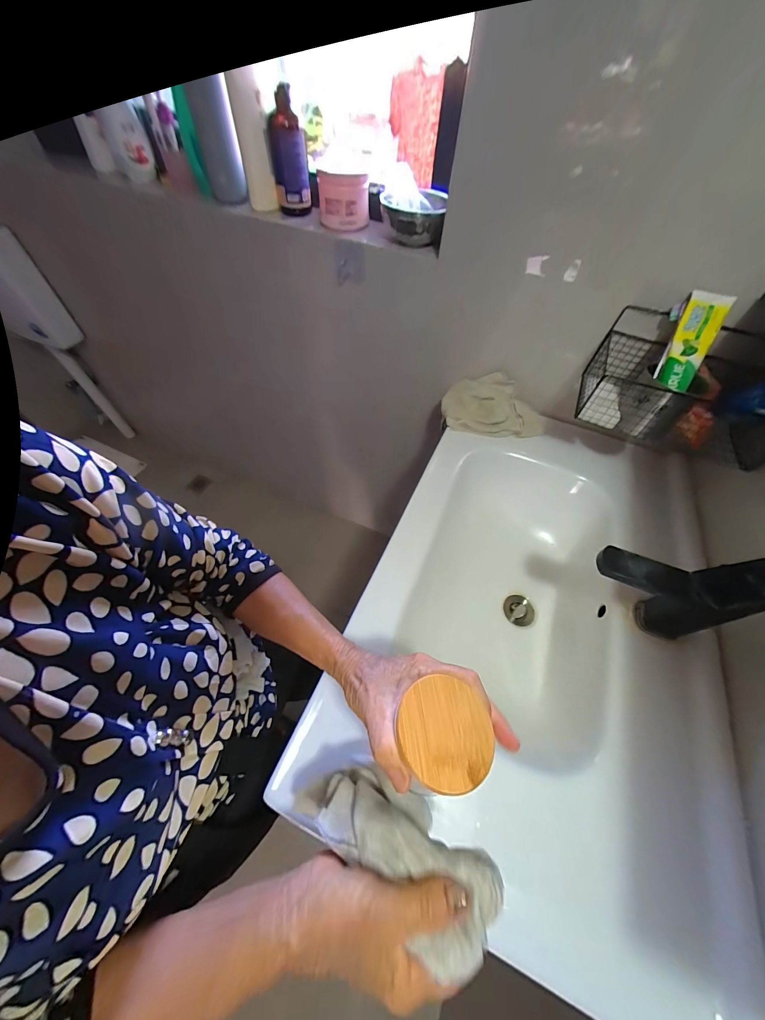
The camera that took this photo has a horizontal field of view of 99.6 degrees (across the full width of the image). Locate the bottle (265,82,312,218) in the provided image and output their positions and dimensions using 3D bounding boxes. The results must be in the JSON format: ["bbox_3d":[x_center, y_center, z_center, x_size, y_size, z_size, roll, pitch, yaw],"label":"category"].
[{"bbox_3d":[-0.185,-0.697,0.639,0.072,0.167,0.074,-6,56,-10],"label":"bottle"}]

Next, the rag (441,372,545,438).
[{"bbox_3d":[0.244,-0.222,0.706,0.217,0.081,0.137,10,55,2],"label":"rag"}]

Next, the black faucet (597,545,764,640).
[{"bbox_3d":[0.351,0.102,0.413,0.149,0.162,0.078,25,56,12],"label":"black faucet"}]

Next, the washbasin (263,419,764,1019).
[{"bbox_3d":[0.242,0.161,0.575,0.476,0.198,0.781,22,56,10],"label":"washbasin"}]

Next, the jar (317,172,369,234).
[{"bbox_3d":[-0.075,-0.599,0.635,0.096,0.076,0.105,-2,55,-7],"label":"jar"}]

